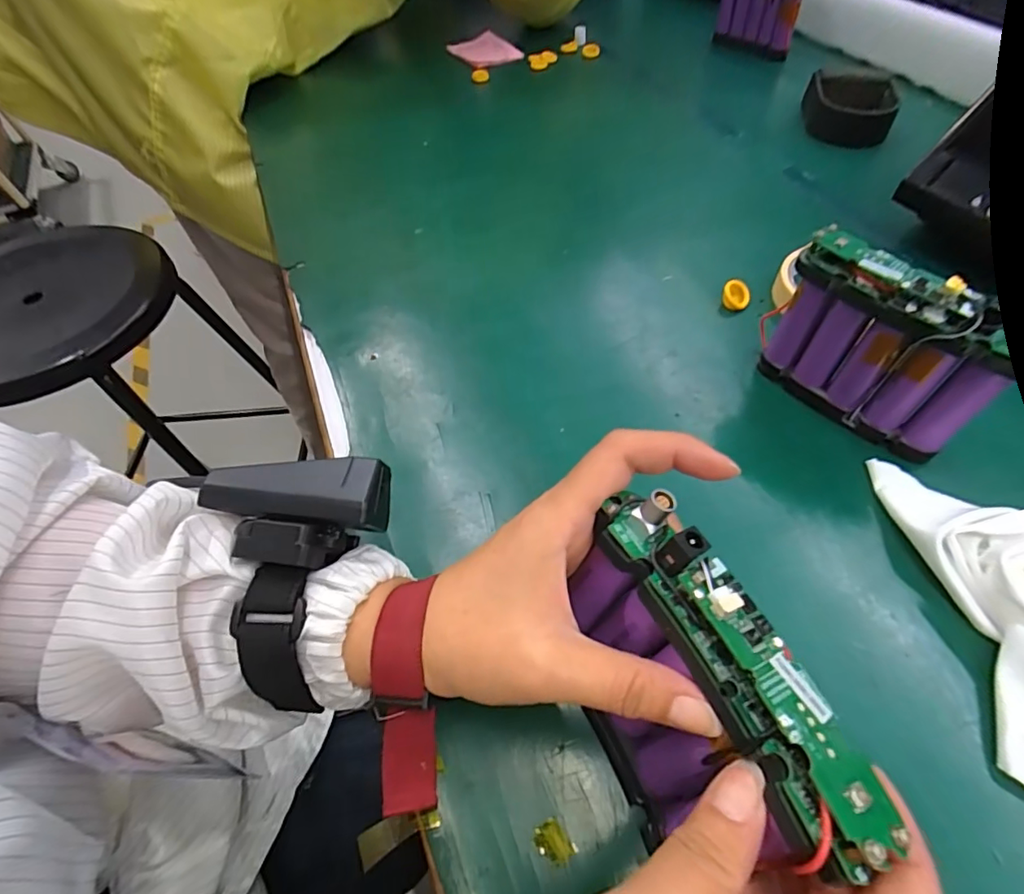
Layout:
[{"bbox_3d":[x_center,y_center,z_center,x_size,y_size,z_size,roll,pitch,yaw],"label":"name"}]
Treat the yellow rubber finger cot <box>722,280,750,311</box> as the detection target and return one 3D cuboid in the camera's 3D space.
[{"bbox_3d":[0.164,-0.111,0.381,0.019,0.013,0.019,17,57,14],"label":"yellow rubber finger cot"}]

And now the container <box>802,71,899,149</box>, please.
[{"bbox_3d":[0.346,-0.350,0.534,0.085,0.035,0.084,17,57,14],"label":"container"}]

